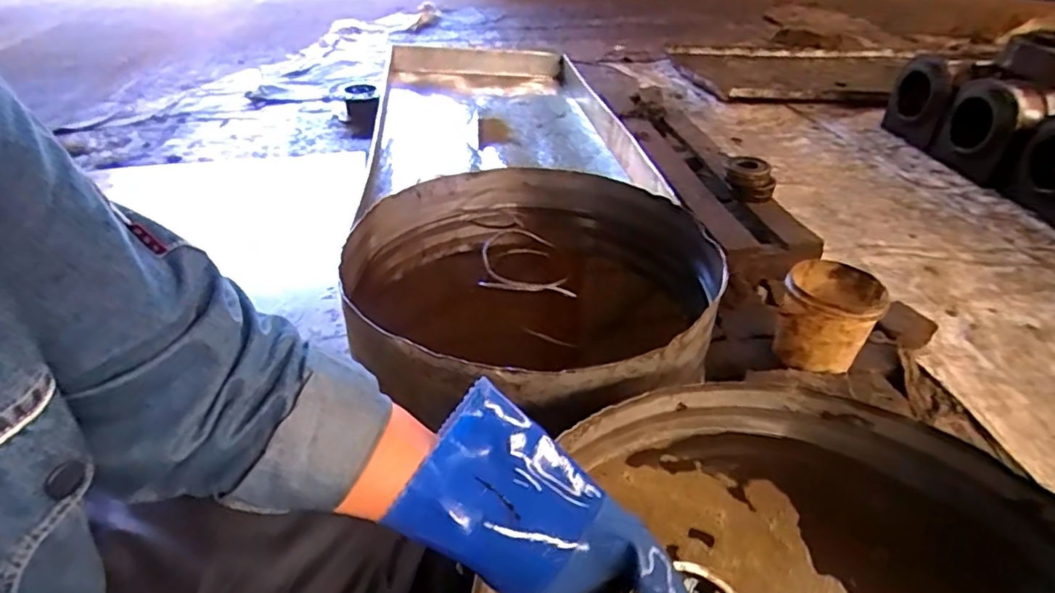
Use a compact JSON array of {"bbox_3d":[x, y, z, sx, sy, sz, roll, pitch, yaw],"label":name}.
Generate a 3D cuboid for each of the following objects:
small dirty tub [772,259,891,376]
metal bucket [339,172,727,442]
[{"bbox_3d":[0.482,0.033,0.943,0.137,0.132,0.127,1,36,0],"label":"small dirty tub"},{"bbox_3d":[0.011,0.024,0.915,0.501,0.281,0.558,-20,41,-26],"label":"metal bucket"}]

